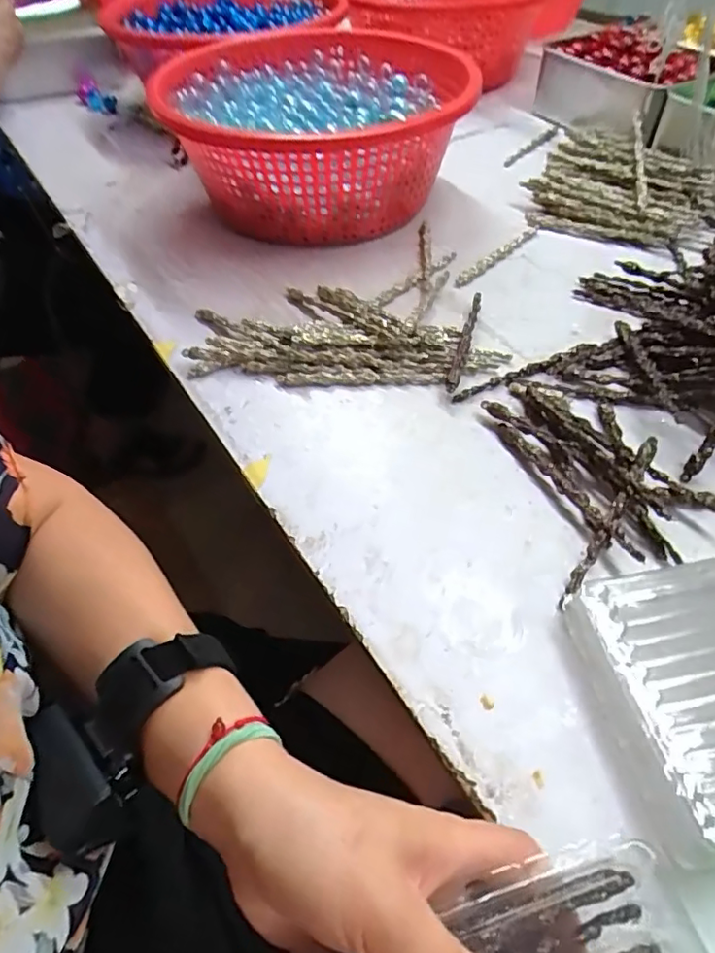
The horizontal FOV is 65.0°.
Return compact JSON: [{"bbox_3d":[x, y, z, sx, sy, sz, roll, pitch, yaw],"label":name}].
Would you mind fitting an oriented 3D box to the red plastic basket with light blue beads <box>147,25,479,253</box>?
[{"bbox_3d":[-0.056,-0.404,0.668,0.351,0.138,0.329,9,52,8],"label":"red plastic basket with light blue beads"}]

